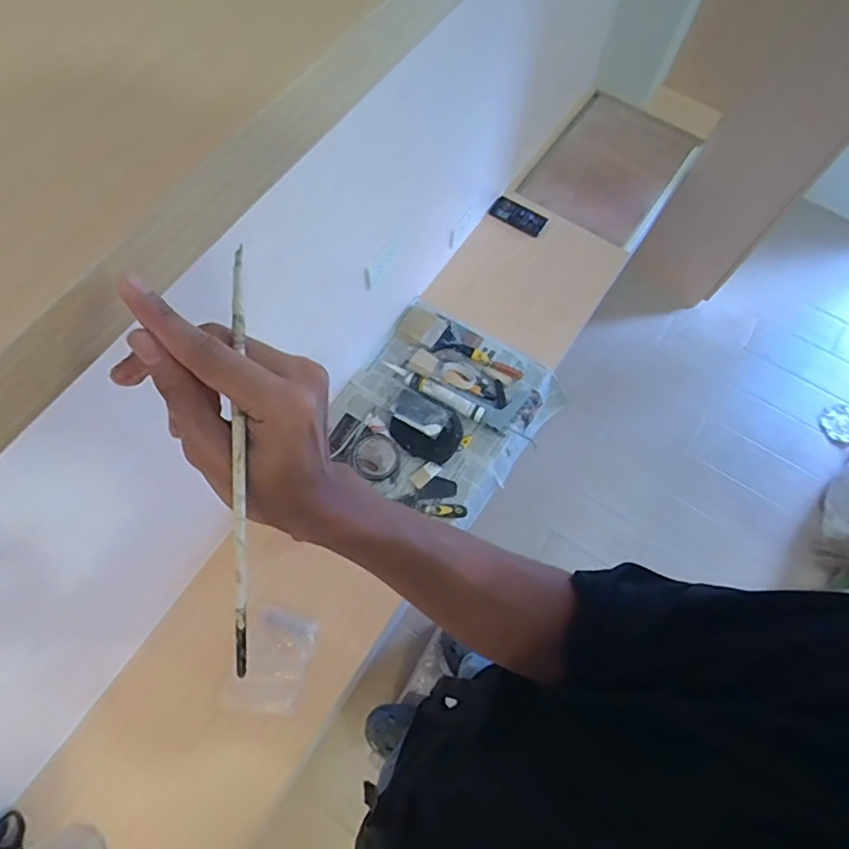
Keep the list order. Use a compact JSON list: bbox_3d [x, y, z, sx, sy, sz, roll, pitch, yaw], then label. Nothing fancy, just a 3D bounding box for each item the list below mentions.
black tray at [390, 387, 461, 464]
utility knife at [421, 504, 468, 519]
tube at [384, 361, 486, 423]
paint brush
[{"bbox_3d":[0.000,0.005,1.343,0.188,0.047,0.141,29,71,8],"label":"black tray"},{"bbox_3d":[0.047,0.205,1.298,0.107,0.020,0.033,4,69,-1],"label":"utility knife"},{"bbox_3d":[0.020,-0.089,1.373,0.288,0.039,0.039,29,71,8],"label":"tube"},{"bbox_3d":[-0.088,0.021,0.260,0.006,0.004,0.203,1,95,-2],"label":"paint brush"}]

